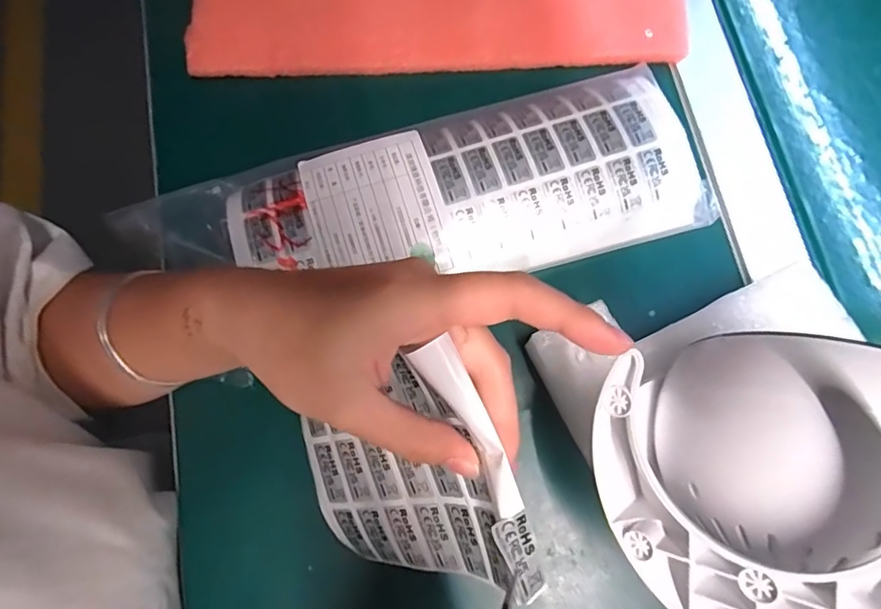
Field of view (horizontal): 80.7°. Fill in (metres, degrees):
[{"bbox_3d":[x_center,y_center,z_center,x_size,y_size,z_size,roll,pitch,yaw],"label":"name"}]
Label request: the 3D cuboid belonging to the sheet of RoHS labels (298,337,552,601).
[{"bbox_3d":[-0.022,0.078,0.231,0.018,0.132,0.098,-22,90,-49],"label":"sheet of RoHS labels"}]

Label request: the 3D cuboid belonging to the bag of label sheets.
[{"bbox_3d":[-0.012,-0.059,0.310,0.331,0.026,0.110,-16,76,-2],"label":"bag of label sheets"}]

